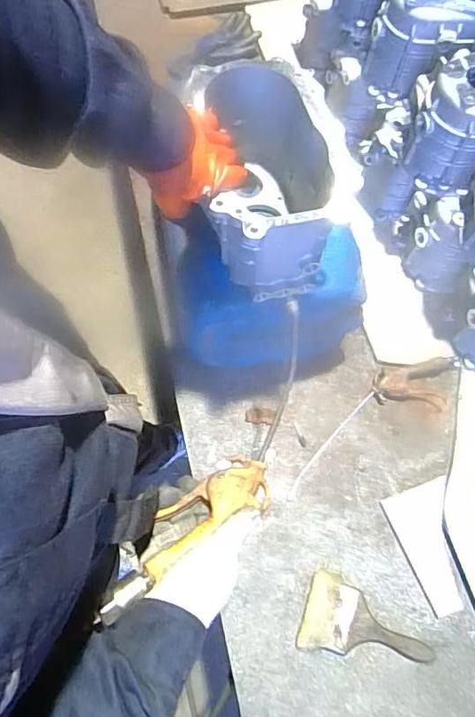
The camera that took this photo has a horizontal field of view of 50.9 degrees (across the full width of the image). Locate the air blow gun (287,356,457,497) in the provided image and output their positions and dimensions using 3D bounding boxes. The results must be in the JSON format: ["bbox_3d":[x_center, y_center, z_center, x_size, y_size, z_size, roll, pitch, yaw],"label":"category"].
[{"bbox_3d":[0.233,0.099,0.861,0.383,0.033,0.109,-31,73,-14],"label":"air blow gun"}]

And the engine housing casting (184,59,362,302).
[{"bbox_3d":[0.035,-0.231,0.649,0.167,0.177,0.276,-1,76,-3],"label":"engine housing casting"}]

